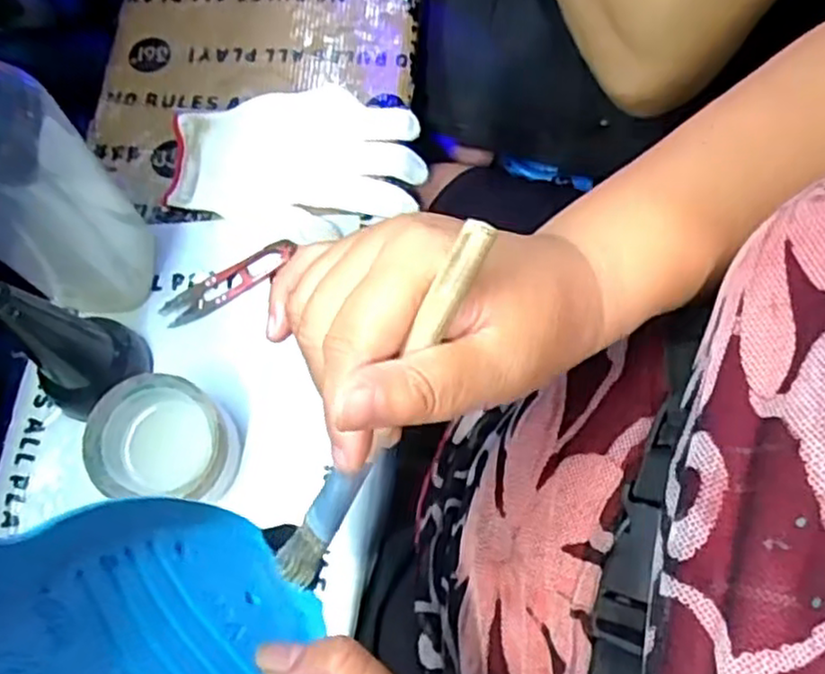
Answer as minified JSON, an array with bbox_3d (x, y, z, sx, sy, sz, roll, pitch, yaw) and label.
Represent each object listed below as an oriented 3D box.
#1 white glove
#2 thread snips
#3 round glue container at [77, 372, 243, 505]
[{"bbox_3d":[-0.087,-0.133,0.544,0.184,0.011,0.123,-10,70,-3],"label":"white glove"},{"bbox_3d":[-0.131,-0.041,0.514,0.102,0.013,0.024,-29,72,-10],"label":"thread snips"},{"bbox_3d":[-0.154,0.066,0.456,0.080,0.052,0.073,0,70,1],"label":"round glue container"}]

